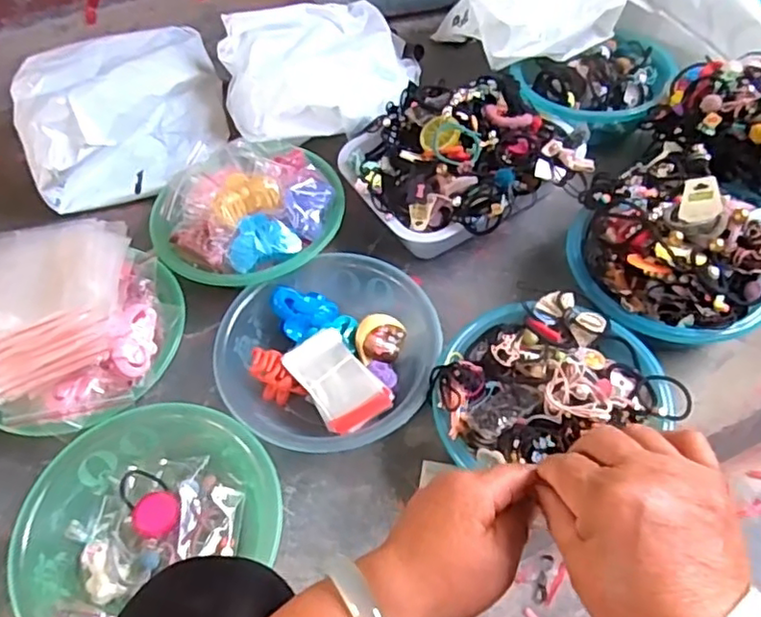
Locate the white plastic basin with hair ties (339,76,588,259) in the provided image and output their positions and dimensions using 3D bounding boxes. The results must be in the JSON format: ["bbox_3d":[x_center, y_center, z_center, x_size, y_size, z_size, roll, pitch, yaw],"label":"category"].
[{"bbox_3d":[0.113,-0.187,0.811,0.293,0.125,0.205,-24,56,-12],"label":"white plastic basin with hair ties"}]

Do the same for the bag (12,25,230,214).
[{"bbox_3d":[-0.380,-0.301,0.921,0.285,0.145,0.325,-17,55,-7],"label":"bag"}]

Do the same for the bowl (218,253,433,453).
[{"bbox_3d":[-0.052,0.052,0.698,0.222,0.076,0.230,-1,54,2],"label":"bowl"}]

